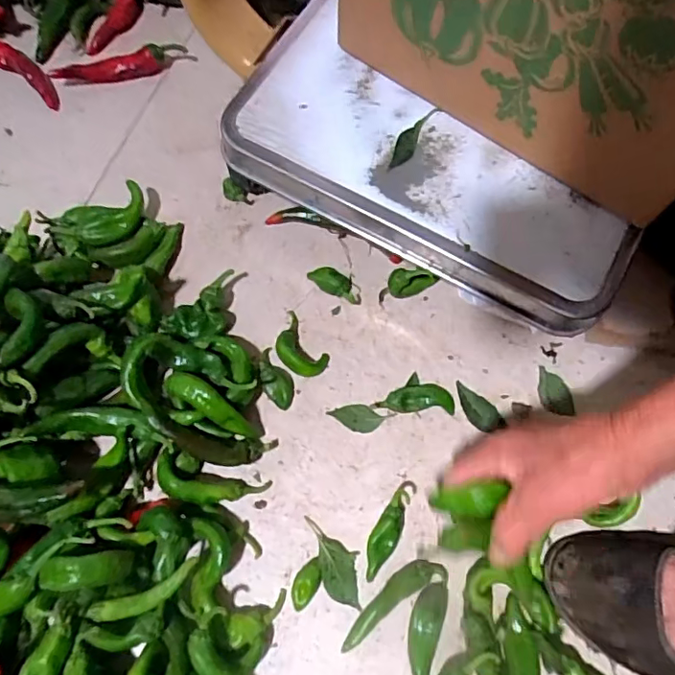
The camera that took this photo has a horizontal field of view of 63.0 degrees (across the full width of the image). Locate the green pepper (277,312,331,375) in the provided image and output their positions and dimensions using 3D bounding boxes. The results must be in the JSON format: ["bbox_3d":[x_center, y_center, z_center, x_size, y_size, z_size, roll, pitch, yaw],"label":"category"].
[{"bbox_3d":[-0.034,0.008,0.460,0.035,0.013,0.056,-37,75,-15],"label":"green pepper"}]

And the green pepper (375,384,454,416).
[{"bbox_3d":[0.064,0.049,0.450,0.063,0.013,0.025,3,69,-1],"label":"green pepper"}]

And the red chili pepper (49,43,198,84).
[{"bbox_3d":[-0.212,-0.268,0.546,0.135,0.021,0.022,-15,71,-8],"label":"red chili pepper"}]

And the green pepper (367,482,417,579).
[{"bbox_3d":[0.040,0.141,0.409,0.019,0.018,0.076,31,71,9],"label":"green pepper"}]

